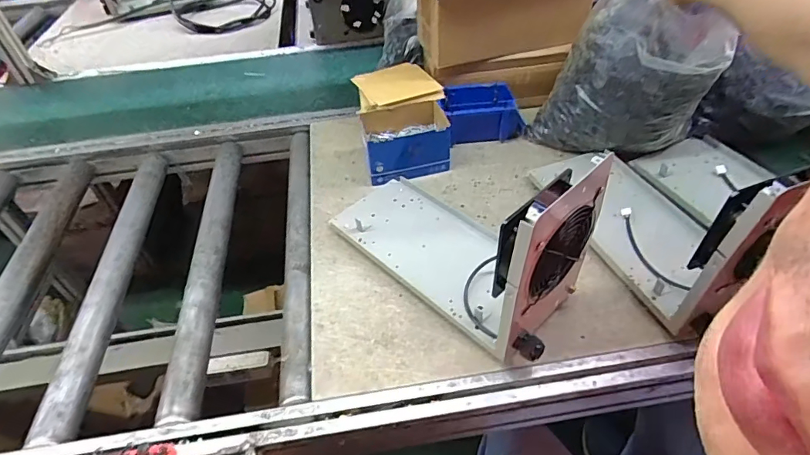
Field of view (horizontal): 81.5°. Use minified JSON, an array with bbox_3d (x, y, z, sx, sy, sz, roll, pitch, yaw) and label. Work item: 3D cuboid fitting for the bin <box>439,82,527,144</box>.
[{"bbox_3d":[0.144,-0.215,0.894,0.153,0.078,0.095,-7,43,-3],"label":"bin"}]

